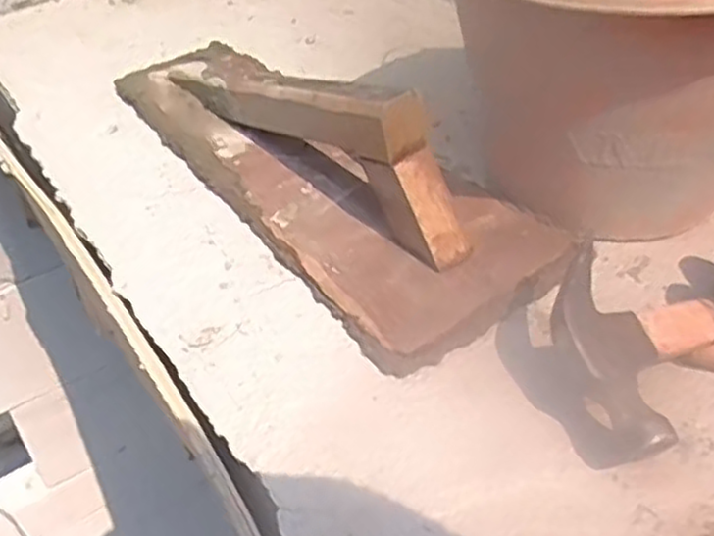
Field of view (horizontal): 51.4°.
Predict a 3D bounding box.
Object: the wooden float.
[{"bbox_3d":[-0.034,-0.107,0.510,0.154,0.086,0.394,-27,47,-26],"label":"wooden float"}]

